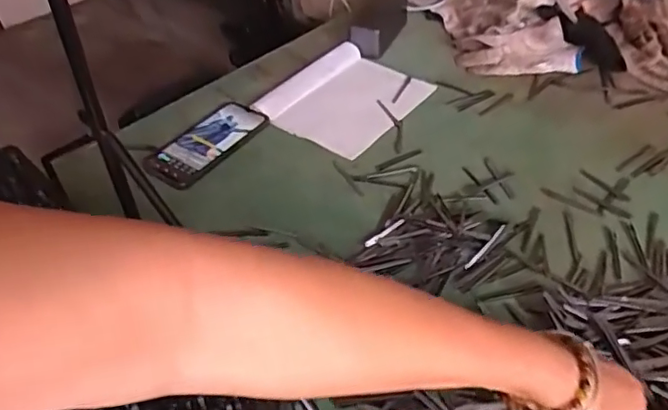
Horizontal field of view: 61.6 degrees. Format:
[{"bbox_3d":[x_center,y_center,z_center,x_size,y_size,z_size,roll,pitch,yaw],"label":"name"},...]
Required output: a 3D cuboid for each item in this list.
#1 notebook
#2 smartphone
[{"bbox_3d":[0.015,-0.152,0.770,0.177,0.019,0.194,27,52,28],"label":"notebook"},{"bbox_3d":[-0.162,-0.081,0.711,0.076,0.007,0.159,27,52,28],"label":"smartphone"}]

